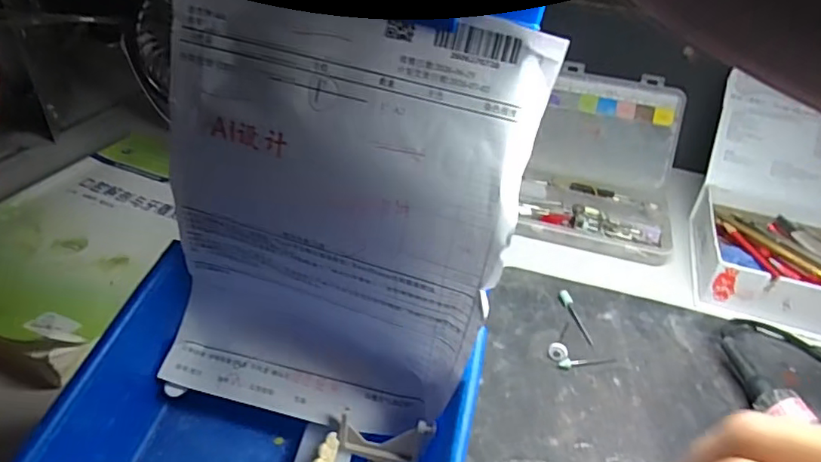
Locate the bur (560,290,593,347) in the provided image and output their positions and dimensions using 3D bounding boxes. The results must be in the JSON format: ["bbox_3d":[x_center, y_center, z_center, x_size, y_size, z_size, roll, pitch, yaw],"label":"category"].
[{"bbox_3d":[0.124,0.063,0.413,0.007,0.007,0.051,-4,39,-13],"label":"bur"}]

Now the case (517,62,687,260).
[{"bbox_3d":[0.187,-0.072,0.532,0.138,0.084,0.197,13,38,9],"label":"case"}]

